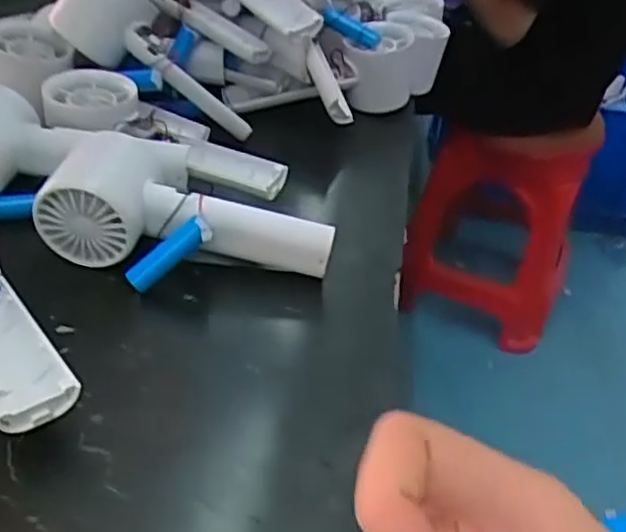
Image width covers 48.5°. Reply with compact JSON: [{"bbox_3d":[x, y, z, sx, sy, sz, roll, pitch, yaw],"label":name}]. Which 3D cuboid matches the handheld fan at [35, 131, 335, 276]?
[{"bbox_3d":[-0.069,-0.046,0.403,0.156,0.045,0.103,3,37,-5],"label":"handheld fan"}]

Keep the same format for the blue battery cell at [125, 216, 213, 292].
[{"bbox_3d":[-0.077,-0.007,0.365,0.050,0.016,0.012,-39,47,1],"label":"blue battery cell"}]

